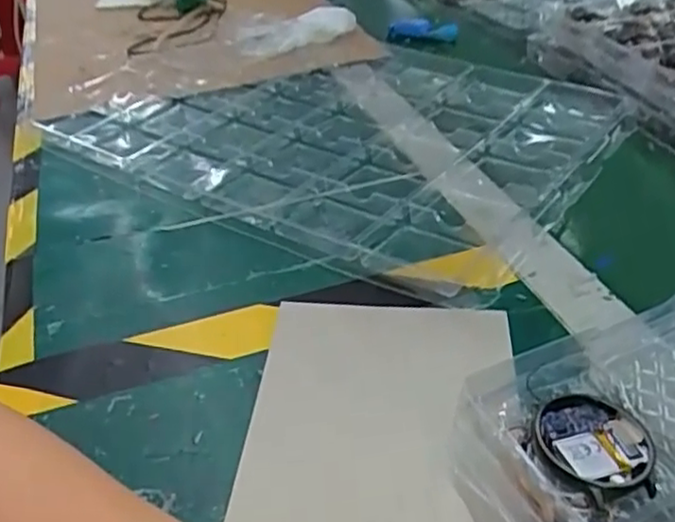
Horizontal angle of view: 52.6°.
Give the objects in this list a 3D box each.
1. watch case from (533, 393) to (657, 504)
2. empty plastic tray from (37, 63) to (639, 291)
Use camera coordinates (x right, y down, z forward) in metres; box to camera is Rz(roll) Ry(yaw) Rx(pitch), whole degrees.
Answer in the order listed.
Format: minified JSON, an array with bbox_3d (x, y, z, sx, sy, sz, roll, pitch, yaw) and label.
[{"bbox_3d":[0.098,0.070,0.261,0.042,0.012,0.046,9,38,16],"label":"watch case"},{"bbox_3d":[0.003,-0.117,0.575,0.398,0.019,0.311,20,43,31],"label":"empty plastic tray"}]

